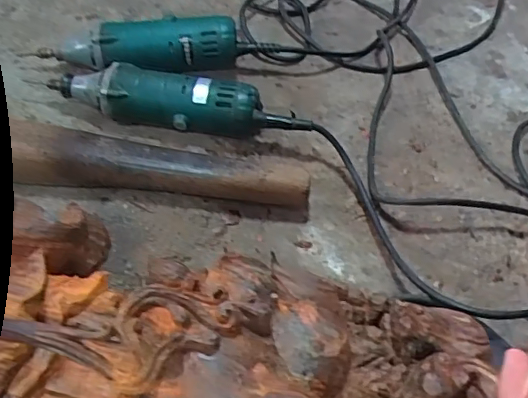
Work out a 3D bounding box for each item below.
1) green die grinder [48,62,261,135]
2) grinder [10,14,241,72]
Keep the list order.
[{"bbox_3d":[-0.111,-0.097,0.562,0.212,0.055,0.051,10,50,3],"label":"green die grinder"},{"bbox_3d":[-0.138,-0.161,0.607,0.216,0.061,0.050,-2,50,-8],"label":"grinder"}]

